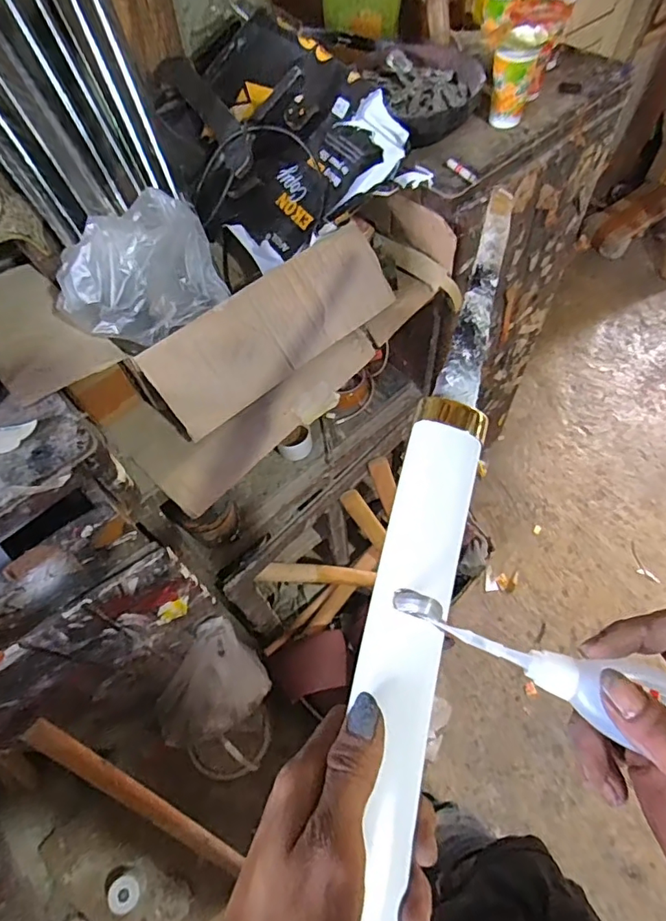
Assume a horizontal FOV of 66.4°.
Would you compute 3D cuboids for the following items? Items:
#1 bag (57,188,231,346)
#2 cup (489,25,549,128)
[{"bbox_3d":[-0.197,-0.200,0.534,0.102,0.102,0.164,35,68,18],"label":"bag"},{"bbox_3d":[0.230,-0.491,0.654,0.057,0.094,0.057,11,63,7],"label":"cup"}]

